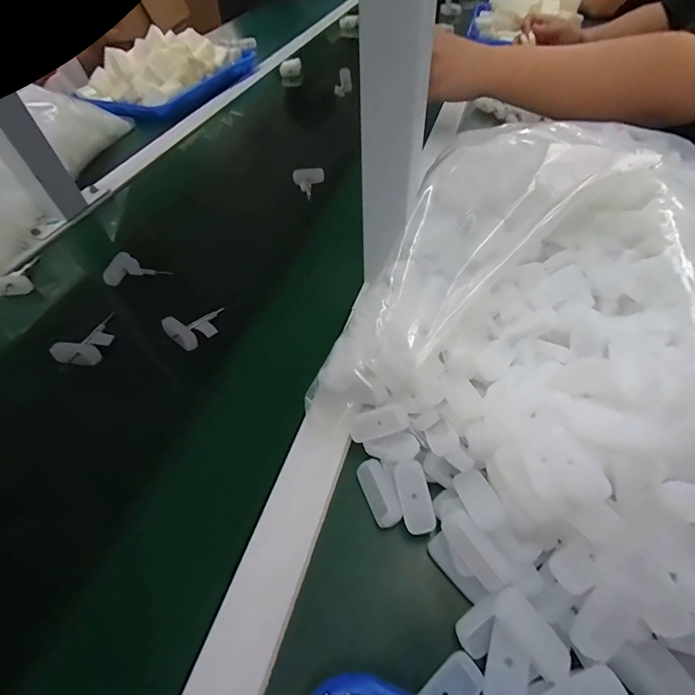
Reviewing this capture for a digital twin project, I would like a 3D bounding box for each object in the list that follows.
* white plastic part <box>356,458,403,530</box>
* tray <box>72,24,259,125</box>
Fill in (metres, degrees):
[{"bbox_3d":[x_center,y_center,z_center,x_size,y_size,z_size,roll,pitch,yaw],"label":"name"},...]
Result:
[{"bbox_3d":[0.021,0.096,0.252,0.018,0.014,0.041,-21,52,-11],"label":"white plastic part"},{"bbox_3d":[-0.347,-0.548,0.746,0.205,0.098,0.347,20,55,21],"label":"tray"}]

